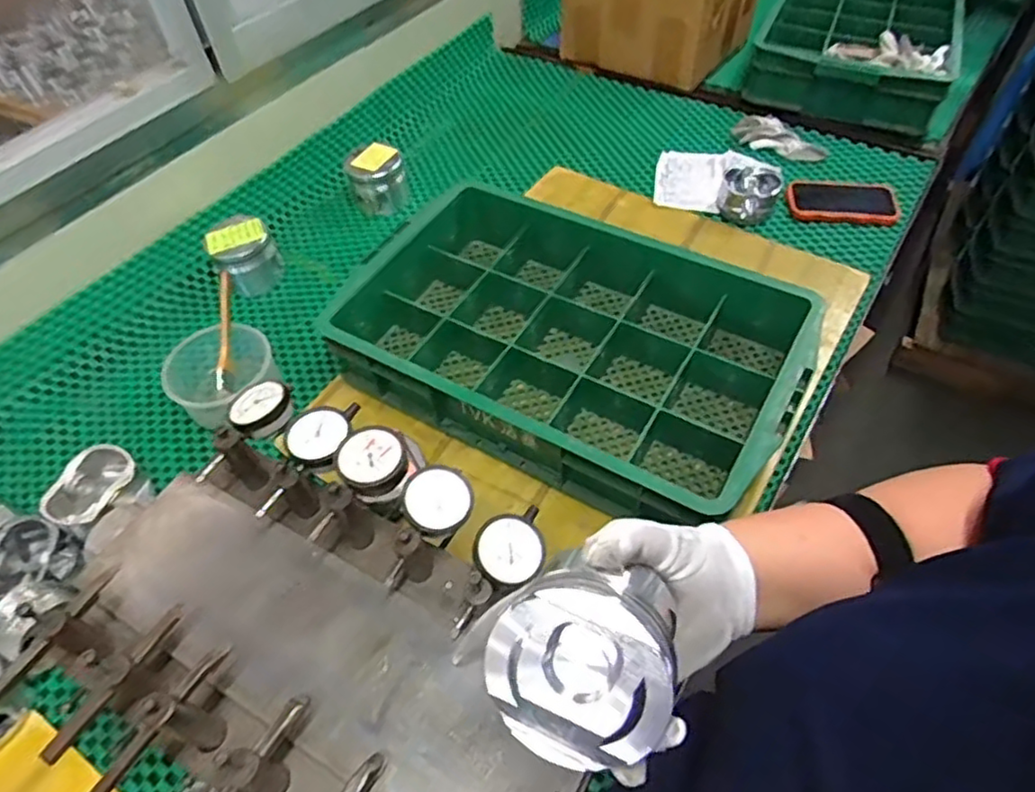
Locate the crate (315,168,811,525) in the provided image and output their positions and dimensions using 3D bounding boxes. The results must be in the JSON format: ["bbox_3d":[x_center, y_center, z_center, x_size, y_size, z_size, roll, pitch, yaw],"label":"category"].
[{"bbox_3d":[0.054,-0.061,0.789,0.502,0.121,0.307,25,58,21],"label":"crate"}]

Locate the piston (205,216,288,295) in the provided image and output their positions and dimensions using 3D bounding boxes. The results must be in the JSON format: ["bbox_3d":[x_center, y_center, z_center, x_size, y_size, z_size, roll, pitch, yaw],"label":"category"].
[{"bbox_3d":[-0.381,-0.196,0.937,0.088,0.083,0.077,-30,56,-19],"label":"piston"}]

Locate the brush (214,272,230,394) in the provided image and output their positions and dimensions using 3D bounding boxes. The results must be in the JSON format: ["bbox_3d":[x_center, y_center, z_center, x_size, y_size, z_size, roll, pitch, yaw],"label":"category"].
[{"bbox_3d":[-0.361,-0.078,0.813,0.019,0.023,0.159,-6,75,0],"label":"brush"}]

